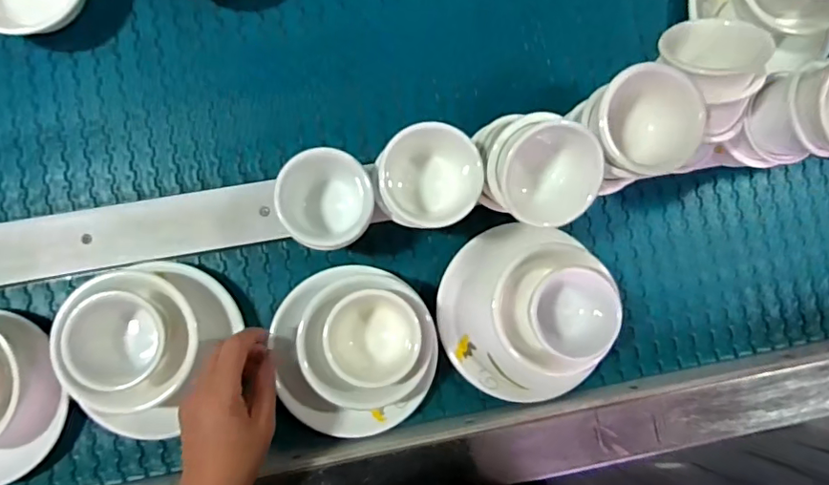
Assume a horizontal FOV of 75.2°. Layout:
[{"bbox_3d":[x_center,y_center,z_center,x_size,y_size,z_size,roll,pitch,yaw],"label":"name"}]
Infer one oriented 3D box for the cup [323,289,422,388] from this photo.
[{"bbox_3d":[-0.035,0.080,0.463,0.075,0.054,0.077,0,86,-3],"label":"cup"}]

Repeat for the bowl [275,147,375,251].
[{"bbox_3d":[-0.073,-0.034,0.453,0.075,0.052,0.079,0,86,-3],"label":"bowl"}]

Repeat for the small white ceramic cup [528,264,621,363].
[{"bbox_3d":[0.151,0.064,0.494,0.078,0.038,0.081,-3,84,34],"label":"small white ceramic cup"}]

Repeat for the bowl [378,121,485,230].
[{"bbox_3d":[0.012,-0.052,0.425,0.075,0.051,0.074,0,86,-3],"label":"bowl"}]

